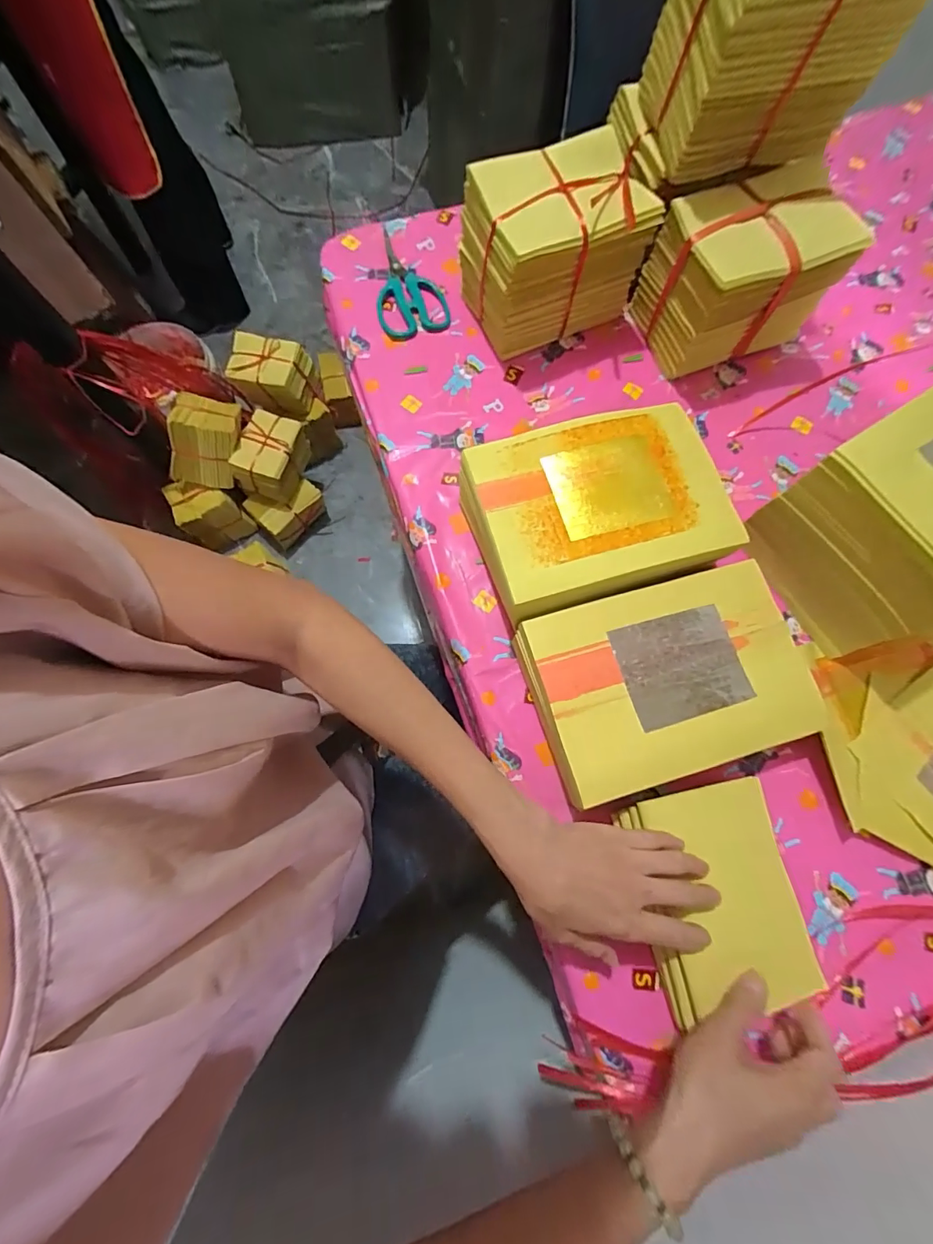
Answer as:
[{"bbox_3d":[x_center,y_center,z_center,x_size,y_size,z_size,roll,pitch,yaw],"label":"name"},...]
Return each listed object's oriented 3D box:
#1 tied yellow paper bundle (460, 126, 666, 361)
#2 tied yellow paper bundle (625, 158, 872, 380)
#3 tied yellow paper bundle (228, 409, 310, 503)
[{"bbox_3d":[0.093,-0.399,0.513,0.169,0.139,0.115,-24,77,-8],"label":"tied yellow paper bundle"},{"bbox_3d":[0.290,-0.373,0.513,0.157,0.135,0.122,-21,77,-7],"label":"tied yellow paper bundle"},{"bbox_3d":[-0.473,-0.406,1.172,0.139,0.119,0.173,24,76,4],"label":"tied yellow paper bundle"}]

